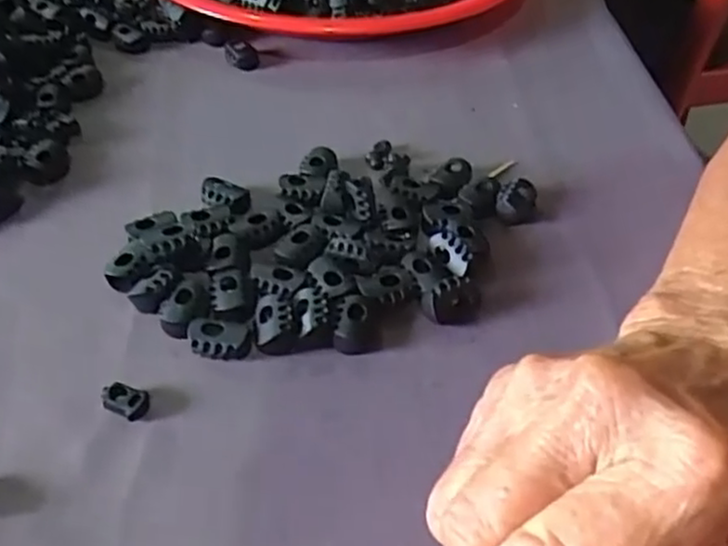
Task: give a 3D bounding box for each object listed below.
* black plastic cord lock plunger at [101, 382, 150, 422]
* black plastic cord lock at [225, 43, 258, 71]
[{"bbox_3d":[-0.081,0.044,0.243,0.015,0.007,0.009,17,47,15],"label":"black plastic cord lock plunger"},{"bbox_3d":[-0.070,-0.124,0.409,0.017,0.010,0.020,-7,46,-8],"label":"black plastic cord lock"}]

